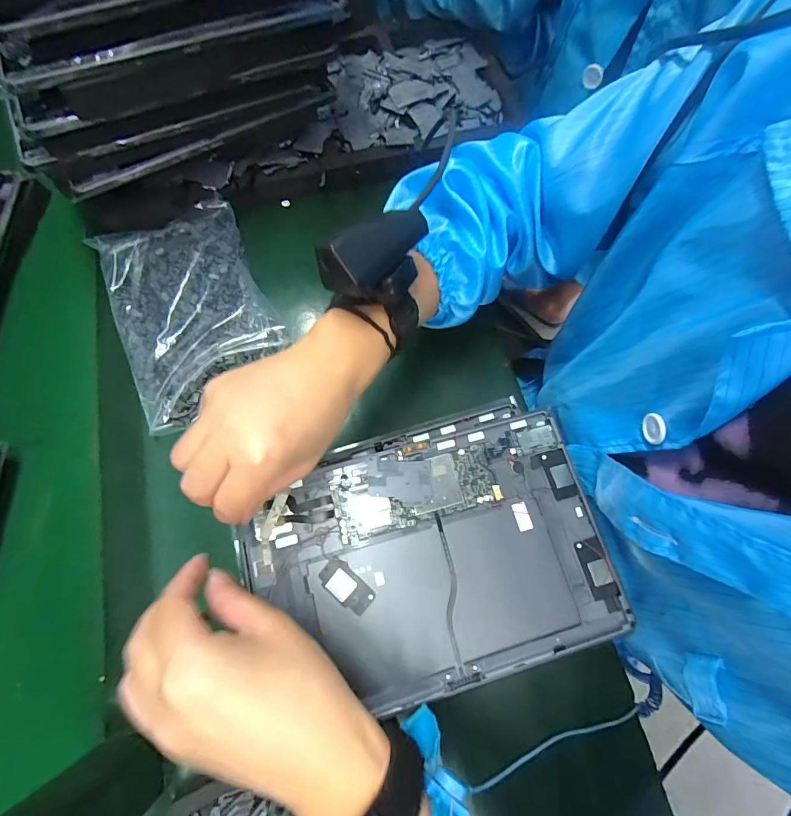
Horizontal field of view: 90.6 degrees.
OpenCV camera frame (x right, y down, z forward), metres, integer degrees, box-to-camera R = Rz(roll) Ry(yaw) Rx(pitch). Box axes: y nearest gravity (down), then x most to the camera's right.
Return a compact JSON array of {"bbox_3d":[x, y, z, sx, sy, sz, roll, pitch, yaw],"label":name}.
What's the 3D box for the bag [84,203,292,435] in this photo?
[{"bbox_3d":[-0.201,-0.100,0.383,0.141,0.023,0.212,-25,73,-8],"label":"bag"}]

